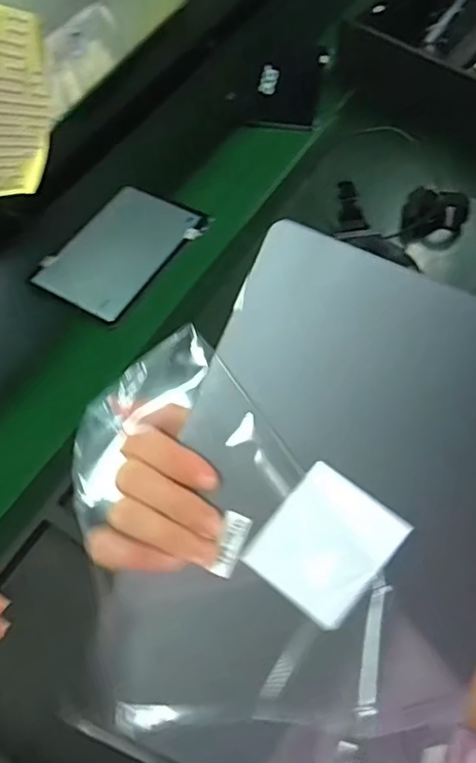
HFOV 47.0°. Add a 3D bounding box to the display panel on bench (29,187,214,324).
[{"bbox_3d":[-0.183,-0.206,0.846,0.168,0.010,0.244,29,63,19],"label":"display panel on bench"}]

